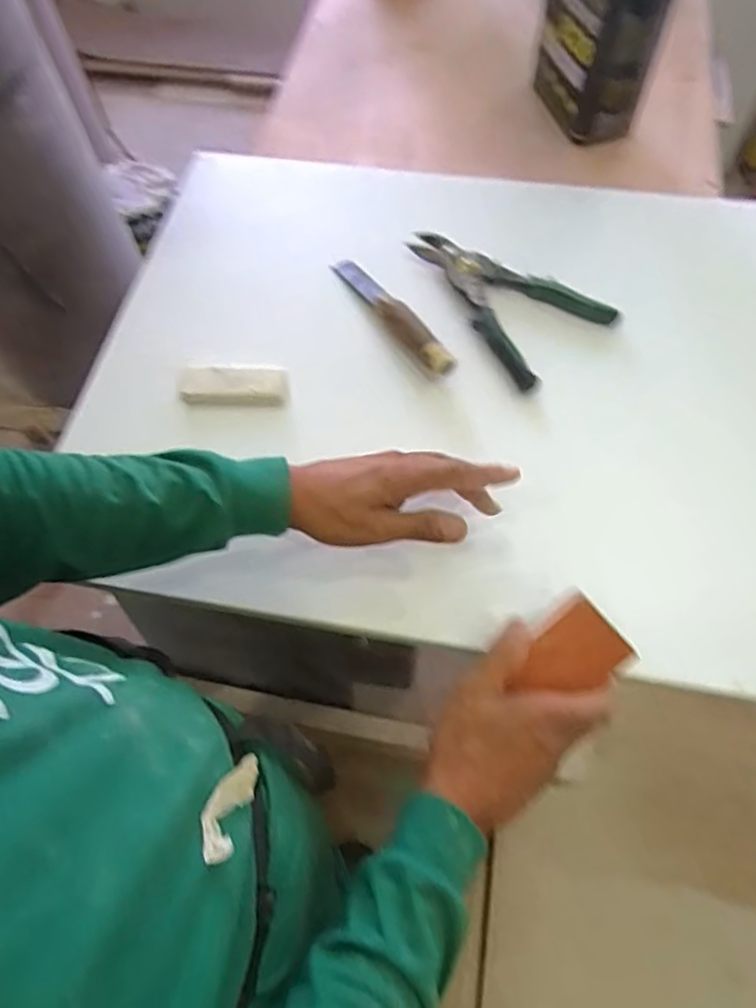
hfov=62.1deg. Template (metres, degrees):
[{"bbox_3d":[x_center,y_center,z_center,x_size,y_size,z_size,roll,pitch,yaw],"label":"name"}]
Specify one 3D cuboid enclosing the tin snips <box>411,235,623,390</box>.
[{"bbox_3d":[0.149,-0.239,0.695,0.137,0.022,0.228,-30,66,-12],"label":"tin snips"}]

